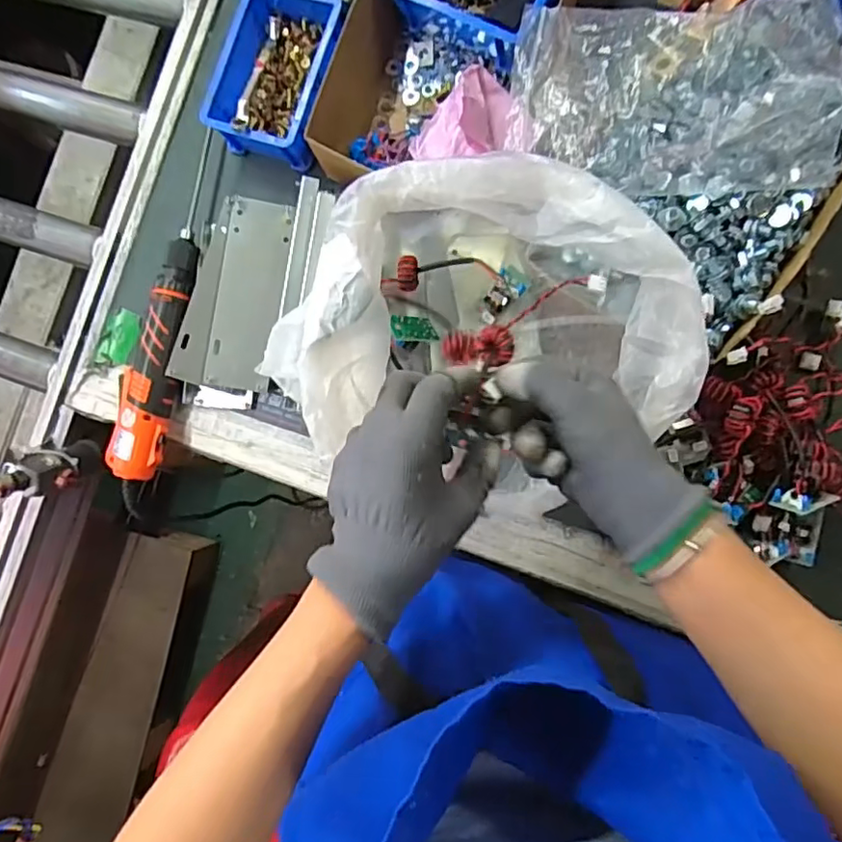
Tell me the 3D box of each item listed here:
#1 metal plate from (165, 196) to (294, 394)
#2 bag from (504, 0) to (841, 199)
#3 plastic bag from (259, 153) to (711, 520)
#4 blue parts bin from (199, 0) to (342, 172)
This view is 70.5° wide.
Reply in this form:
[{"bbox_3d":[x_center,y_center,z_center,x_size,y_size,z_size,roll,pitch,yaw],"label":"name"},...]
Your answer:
[{"bbox_3d":[-0.178,-0.122,0.571,0.084,0.018,0.179,11,89,-20],"label":"metal plate"},{"bbox_3d":[0.203,-0.250,0.455,0.258,0.064,0.133,5,90,4],"label":"bag"},{"bbox_3d":[0.054,-0.059,0.446,0.261,0.135,0.219,25,91,4],"label":"plastic bag"},{"bbox_3d":[-0.134,-0.336,0.572,0.112,0.061,0.162,18,91,4],"label":"blue parts bin"}]

